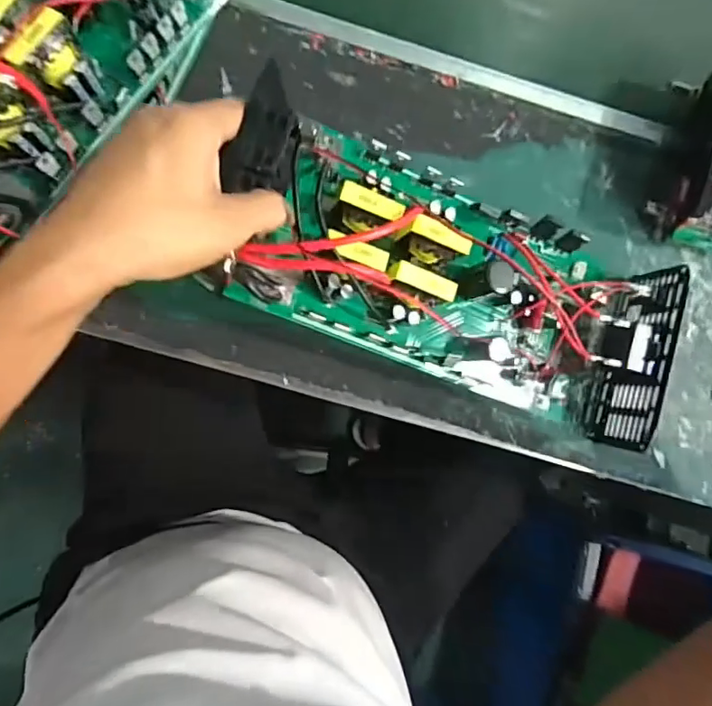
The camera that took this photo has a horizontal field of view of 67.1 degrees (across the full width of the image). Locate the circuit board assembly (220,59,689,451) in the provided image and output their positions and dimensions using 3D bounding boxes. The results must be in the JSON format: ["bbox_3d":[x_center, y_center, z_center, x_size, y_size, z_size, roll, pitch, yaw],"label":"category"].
[{"bbox_3d":[0.078,-0.049,0.357,0.335,0.072,0.134,22,84,-17],"label":"circuit board assembly"}]

